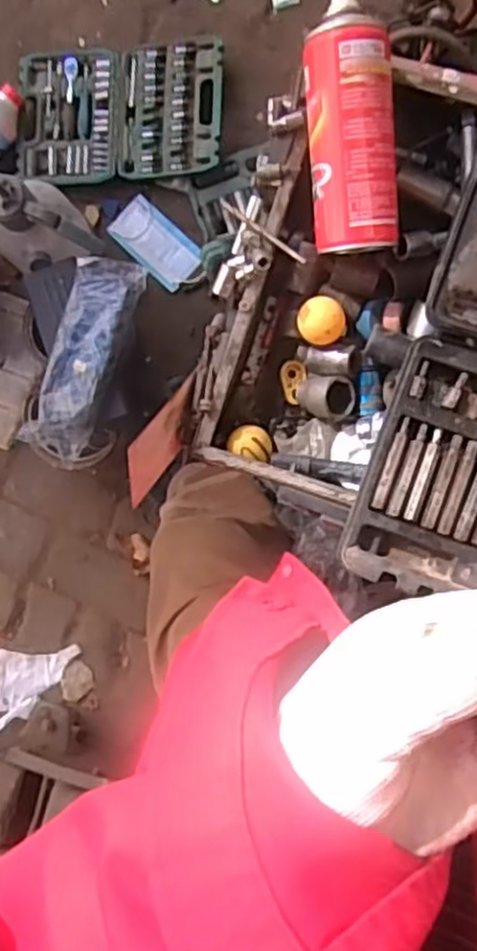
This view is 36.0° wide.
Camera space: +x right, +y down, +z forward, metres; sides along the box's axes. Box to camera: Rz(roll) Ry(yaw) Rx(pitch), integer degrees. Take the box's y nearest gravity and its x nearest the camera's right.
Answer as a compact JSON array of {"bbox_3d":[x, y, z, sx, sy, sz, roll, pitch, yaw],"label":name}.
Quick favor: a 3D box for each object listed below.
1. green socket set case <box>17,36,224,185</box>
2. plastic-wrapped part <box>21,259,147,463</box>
[{"bbox_3d":[-0.216,-0.658,1.338,0.382,0.051,0.254,1,90,9],"label":"green socket set case"},{"bbox_3d":[-0.243,-0.185,1.142,0.103,0.039,0.307,19,92,9],"label":"plastic-wrapped part"}]

